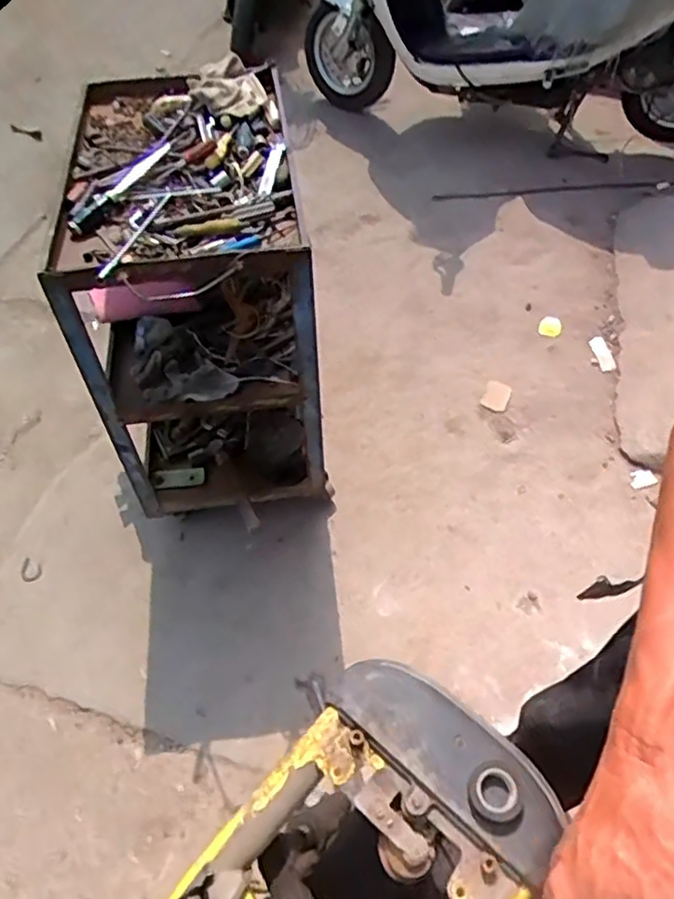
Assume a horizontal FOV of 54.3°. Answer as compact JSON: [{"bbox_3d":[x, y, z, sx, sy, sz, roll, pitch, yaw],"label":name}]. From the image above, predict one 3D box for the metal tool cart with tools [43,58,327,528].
[{"bbox_3d":[-0.259,-0.299,1.352,0.395,0.621,0.628,-5,55,-4],"label":"metal tool cart with tools"}]

